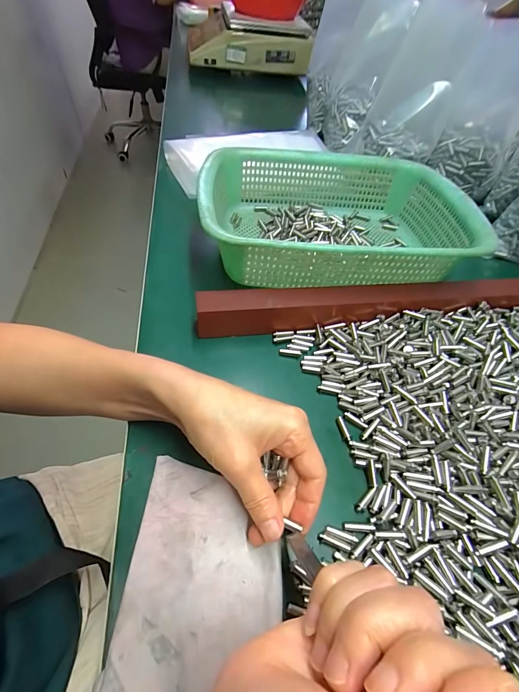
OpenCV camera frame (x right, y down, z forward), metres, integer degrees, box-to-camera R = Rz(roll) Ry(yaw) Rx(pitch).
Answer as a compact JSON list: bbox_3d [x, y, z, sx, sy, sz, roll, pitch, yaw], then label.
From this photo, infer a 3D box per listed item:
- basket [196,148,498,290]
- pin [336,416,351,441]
[{"bbox_3d":[0.083,-0.153,0.378,0.285,0.076,0.224,-3,53,-7],"label":"basket"},{"bbox_3d":[0.069,0.068,0.262,0.005,0.005,0.021,-6,54,-9],"label":"pin"}]

